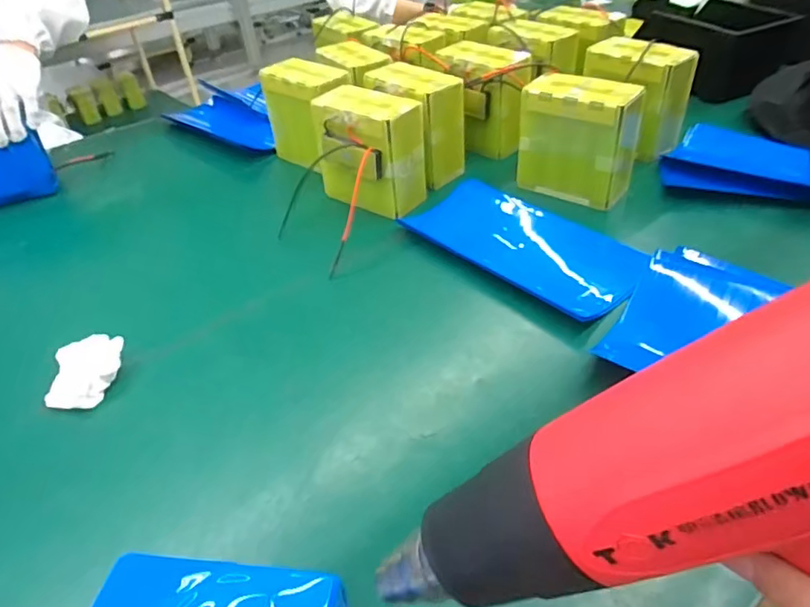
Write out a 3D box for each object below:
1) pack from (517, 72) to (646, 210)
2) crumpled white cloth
[{"bbox_3d":[0.235,-0.224,0.775,0.150,0.150,0.072,20,46,27],"label":"pack"},{"bbox_3d":[-0.331,0.073,0.587,0.066,0.033,0.080,-6,40,-1],"label":"crumpled white cloth"}]

